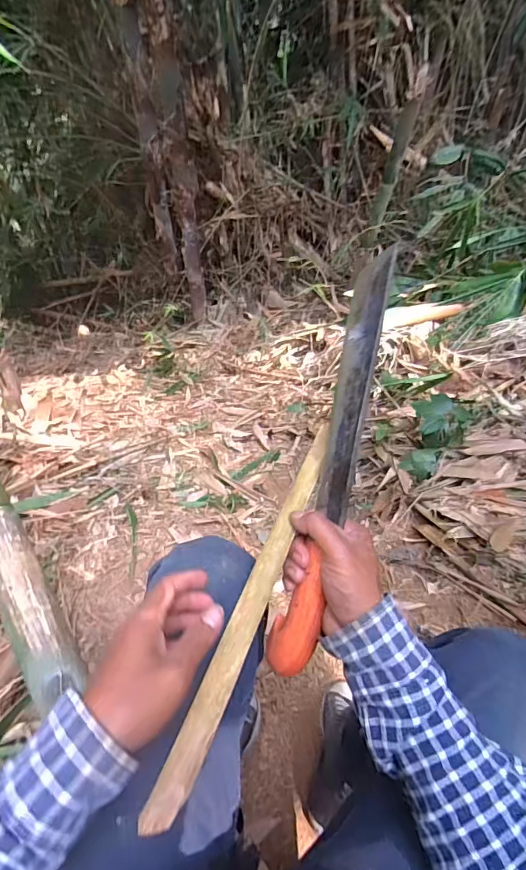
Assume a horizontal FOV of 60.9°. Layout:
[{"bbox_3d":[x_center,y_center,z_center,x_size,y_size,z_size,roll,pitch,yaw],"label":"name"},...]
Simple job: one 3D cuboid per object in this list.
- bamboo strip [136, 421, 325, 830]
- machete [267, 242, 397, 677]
[{"bbox_3d":[-0.002,0.126,0.370,0.023,0.011,0.330,22,59,10],"label":"bamboo strip"},{"bbox_3d":[0.062,0.031,0.399,0.036,0.044,0.378,13,91,5],"label":"machete"}]

